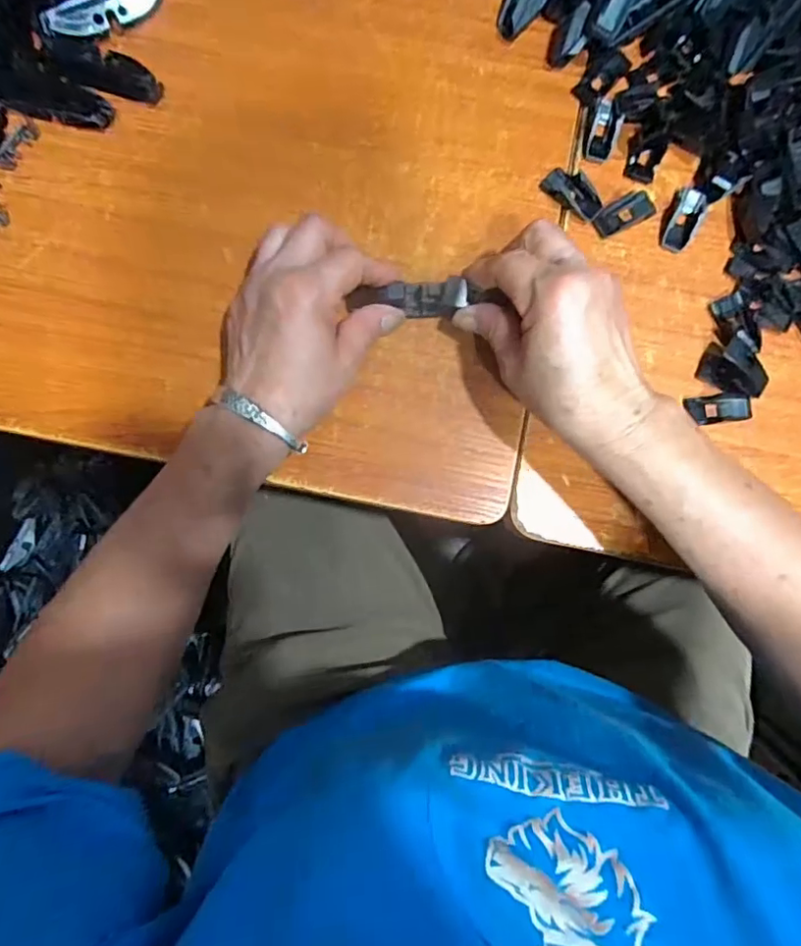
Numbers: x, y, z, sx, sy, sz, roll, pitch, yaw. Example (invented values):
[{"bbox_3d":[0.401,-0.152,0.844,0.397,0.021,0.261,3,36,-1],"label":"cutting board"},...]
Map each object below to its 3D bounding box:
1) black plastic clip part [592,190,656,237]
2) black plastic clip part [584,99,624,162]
[{"bbox_3d":[0.148,-0.172,0.367,0.042,0.006,0.019,-26,87,-3],"label":"black plastic clip part"},{"bbox_3d":[0.133,-0.226,0.366,0.019,0.010,0.039,16,85,0],"label":"black plastic clip part"}]

